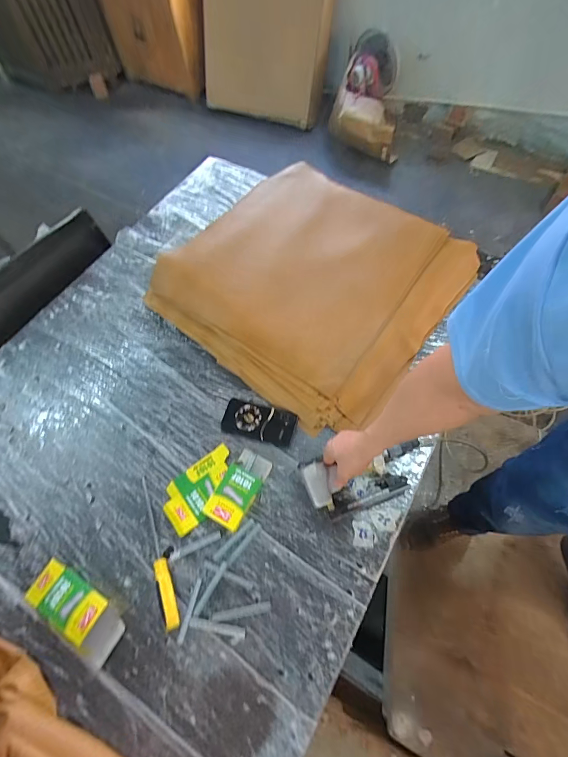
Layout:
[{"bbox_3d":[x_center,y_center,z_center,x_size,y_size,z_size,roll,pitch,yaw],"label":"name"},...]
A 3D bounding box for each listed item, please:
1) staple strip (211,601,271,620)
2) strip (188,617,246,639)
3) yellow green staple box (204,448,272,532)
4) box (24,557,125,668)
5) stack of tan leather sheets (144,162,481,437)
[{"bbox_3d":[-0.077,0.424,0.646,0.106,0.005,0.015,-9,63,-3],"label":"staple strip"},{"bbox_3d":[-0.120,0.448,0.637,0.102,0.006,0.017,9,63,6],"label":"strip"},{"bbox_3d":[-0.090,0.225,0.730,0.080,0.037,0.155,25,66,14],"label":"yellow green staple box"},{"bbox_3d":[-0.379,0.419,0.647,0.196,0.031,0.082,31,68,16],"label":"box"},{"bbox_3d":[0.070,-0.264,0.934,0.649,0.113,0.631,35,69,18],"label":"stack of tan leather sheets"}]

